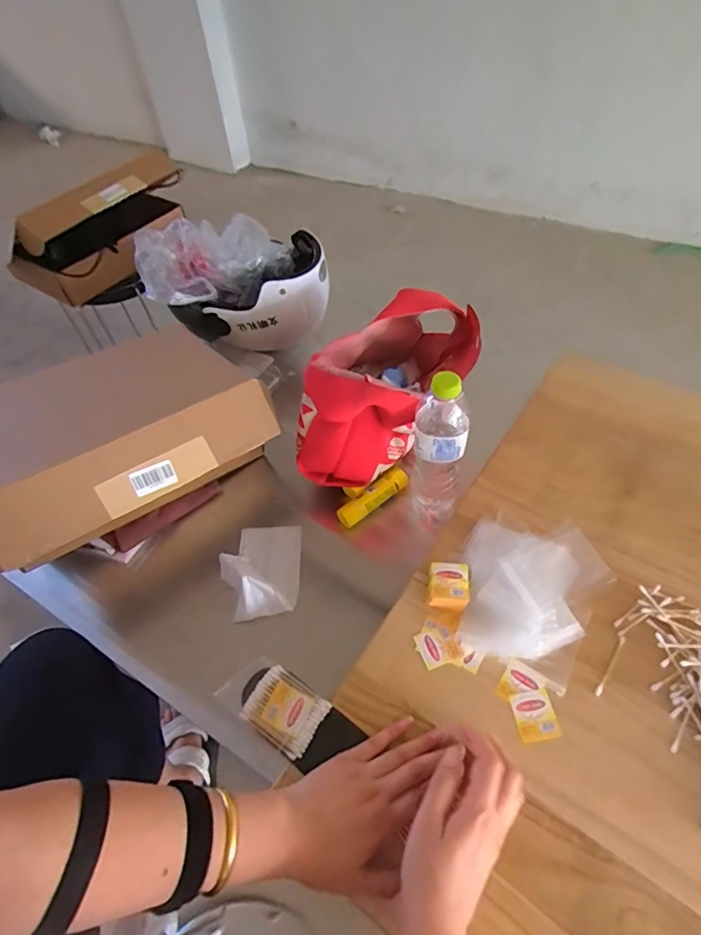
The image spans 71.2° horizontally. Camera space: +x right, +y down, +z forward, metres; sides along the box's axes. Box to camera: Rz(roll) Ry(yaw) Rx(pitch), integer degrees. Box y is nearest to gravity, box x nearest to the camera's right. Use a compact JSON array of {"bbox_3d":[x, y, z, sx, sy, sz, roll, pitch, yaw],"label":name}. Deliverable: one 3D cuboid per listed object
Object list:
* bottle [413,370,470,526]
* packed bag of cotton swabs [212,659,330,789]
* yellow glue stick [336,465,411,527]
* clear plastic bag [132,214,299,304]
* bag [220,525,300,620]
[{"bbox_3d":[0.109,-0.021,0.617,0.063,0.228,0.076,4,53,6],"label":"bottle"},{"bbox_3d":[-0.081,0.242,0.496,0.104,0.009,0.075,33,61,26],"label":"packed bag of cotton swabs"},{"bbox_3d":[0.033,0.040,0.689,0.115,0.024,0.028,-34,58,-21],"label":"yellow glue stick"},{"bbox_3d":[-0.234,-0.341,0.833,0.244,0.122,0.129,-38,59,-23],"label":"clear plastic bag"},{"bbox_3d":[-0.118,0.130,0.635,0.100,0.046,0.133,-3,52,2],"label":"bag"}]

